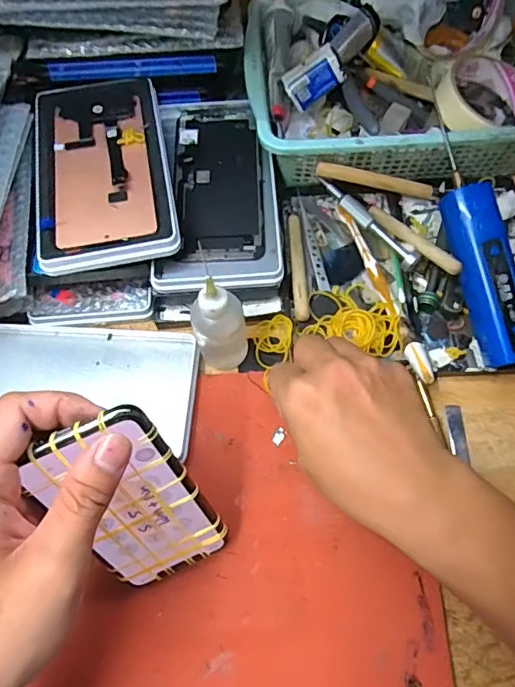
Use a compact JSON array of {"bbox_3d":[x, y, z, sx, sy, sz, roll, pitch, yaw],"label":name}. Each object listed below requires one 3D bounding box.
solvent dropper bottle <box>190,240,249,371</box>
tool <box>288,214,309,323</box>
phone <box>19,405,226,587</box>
[{"bbox_3d":[-0.026,-0.016,0.347,0.035,0.120,0.033,-1,65,2],"label":"solvent dropper bottle"},{"bbox_3d":[0.033,-0.064,0.419,0.012,0.015,0.101,-3,65,1],"label":"tool"},{"bbox_3d":[-0.066,0.092,0.282,0.068,0.141,0.011,-26,40,-10],"label":"phone"}]

